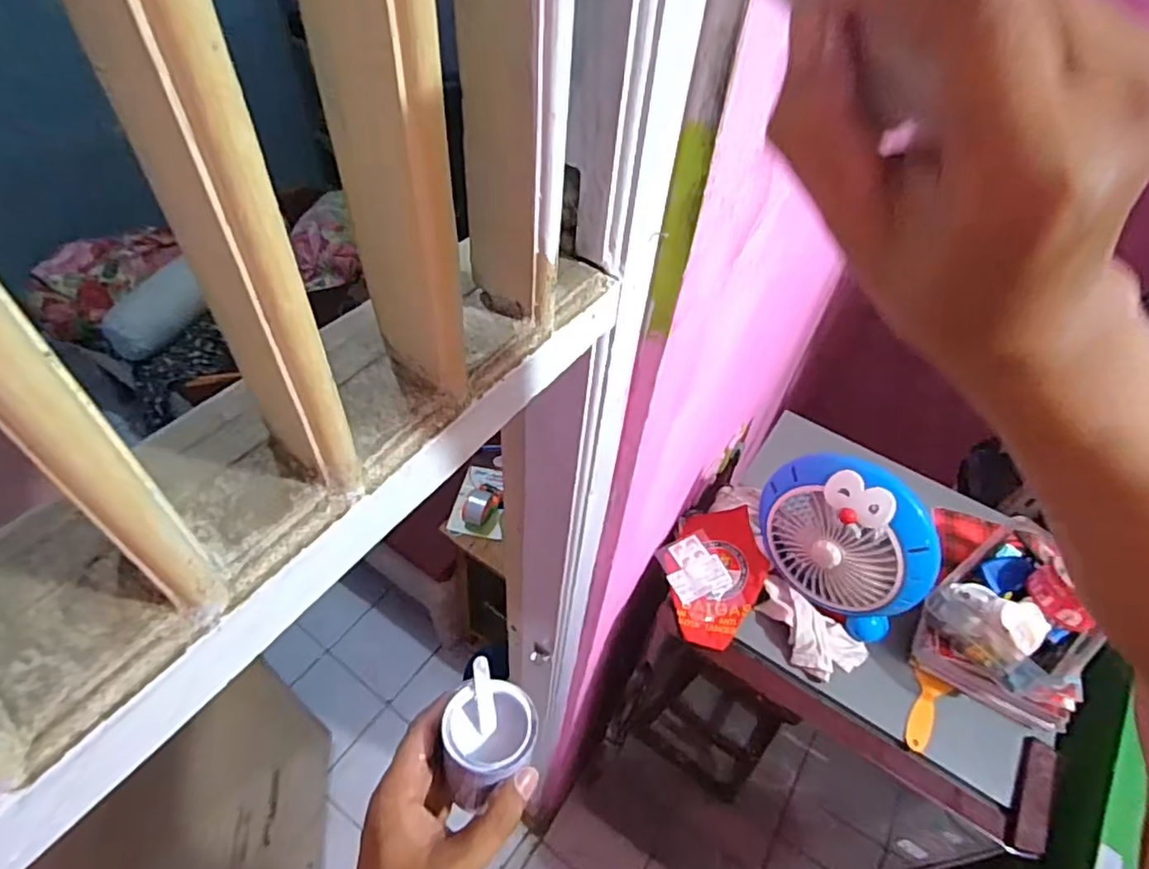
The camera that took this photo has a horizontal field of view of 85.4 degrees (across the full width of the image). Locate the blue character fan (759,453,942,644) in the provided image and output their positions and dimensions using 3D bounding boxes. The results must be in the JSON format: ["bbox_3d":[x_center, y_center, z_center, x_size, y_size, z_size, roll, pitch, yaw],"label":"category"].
[{"bbox_3d":[0.367,0.138,0.853,0.238,0.205,0.093,38,57,24],"label":"blue character fan"}]

